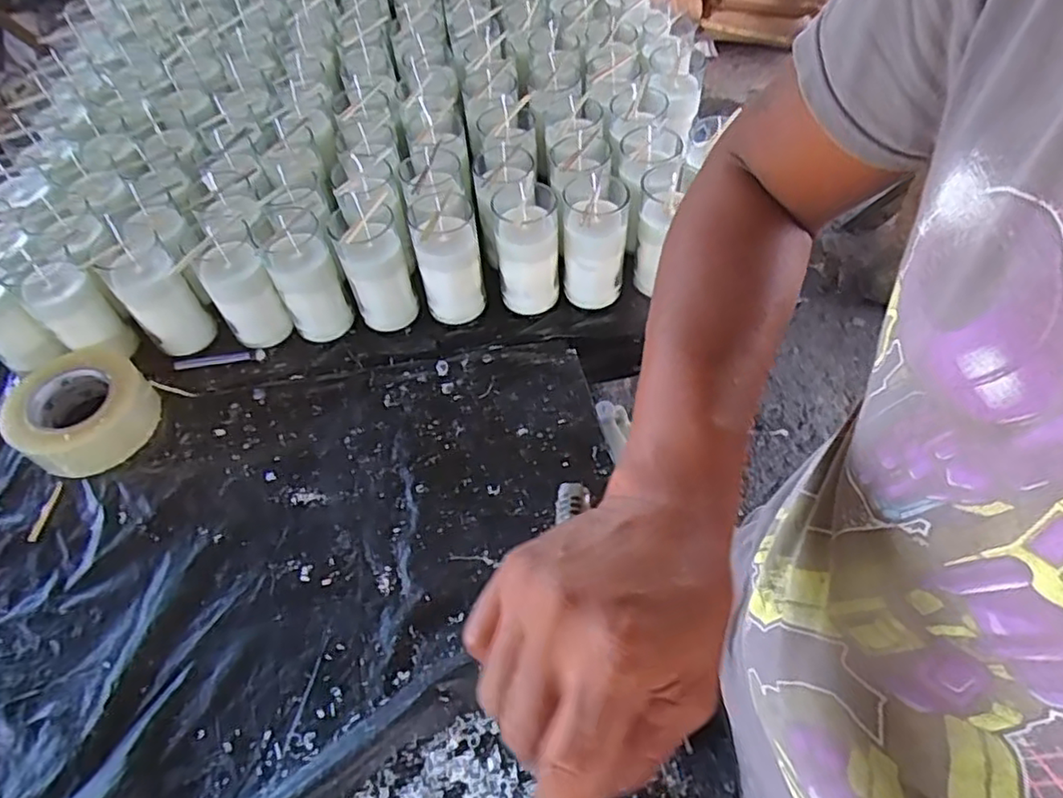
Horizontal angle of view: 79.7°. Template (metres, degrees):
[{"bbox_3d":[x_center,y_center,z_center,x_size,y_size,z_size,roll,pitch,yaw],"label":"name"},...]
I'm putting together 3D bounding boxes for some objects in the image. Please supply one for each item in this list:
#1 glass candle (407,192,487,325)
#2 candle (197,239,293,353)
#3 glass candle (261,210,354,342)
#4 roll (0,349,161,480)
[{"bbox_3d":[-0.088,-0.152,0.689,0.065,0.125,0.078,-10,56,-4],"label":"glass candle"},{"bbox_3d":[-0.306,-0.109,0.682,0.061,0.116,0.053,-35,61,-19],"label":"candle"},{"bbox_3d":[-0.236,-0.124,0.678,0.062,0.128,0.056,-20,57,-11],"label":"glass candle"},{"bbox_3d":[-0.463,0.009,0.657,0.140,0.047,0.125,34,64,23],"label":"roll"}]

